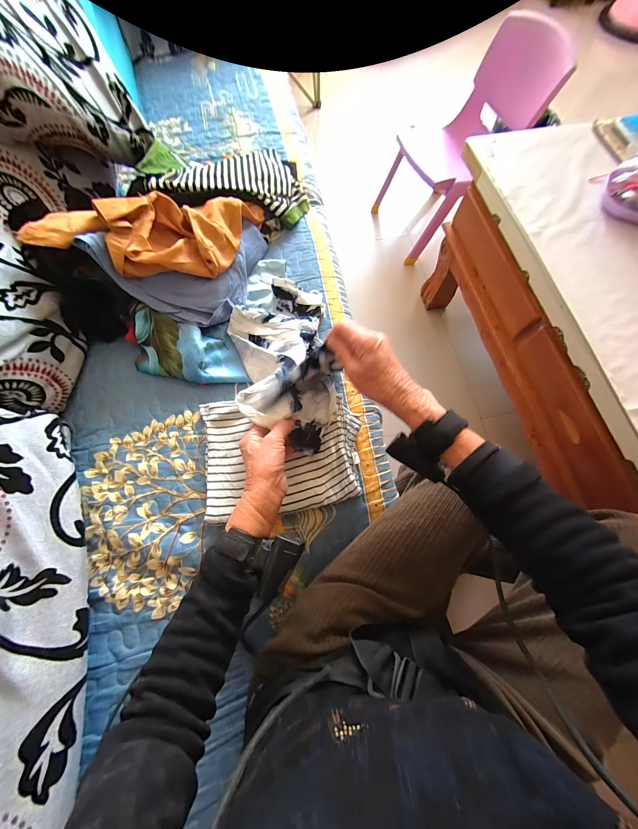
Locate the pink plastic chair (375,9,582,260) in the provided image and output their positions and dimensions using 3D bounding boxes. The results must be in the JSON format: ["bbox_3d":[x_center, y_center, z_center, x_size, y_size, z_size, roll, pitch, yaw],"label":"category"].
[{"bbox_3d":[0.425,-0.834,0.883,0.325,0.425,0.343,-22,73,-7],"label":"pink plastic chair"}]

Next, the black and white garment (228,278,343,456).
[{"bbox_3d":[-0.061,-0.113,0.454,0.163,0.120,0.324,-13,64,-4],"label":"black and white garment"}]

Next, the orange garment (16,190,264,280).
[{"bbox_3d":[-0.257,-0.306,0.469,0.380,0.055,0.152,-20,73,-22],"label":"orange garment"}]

